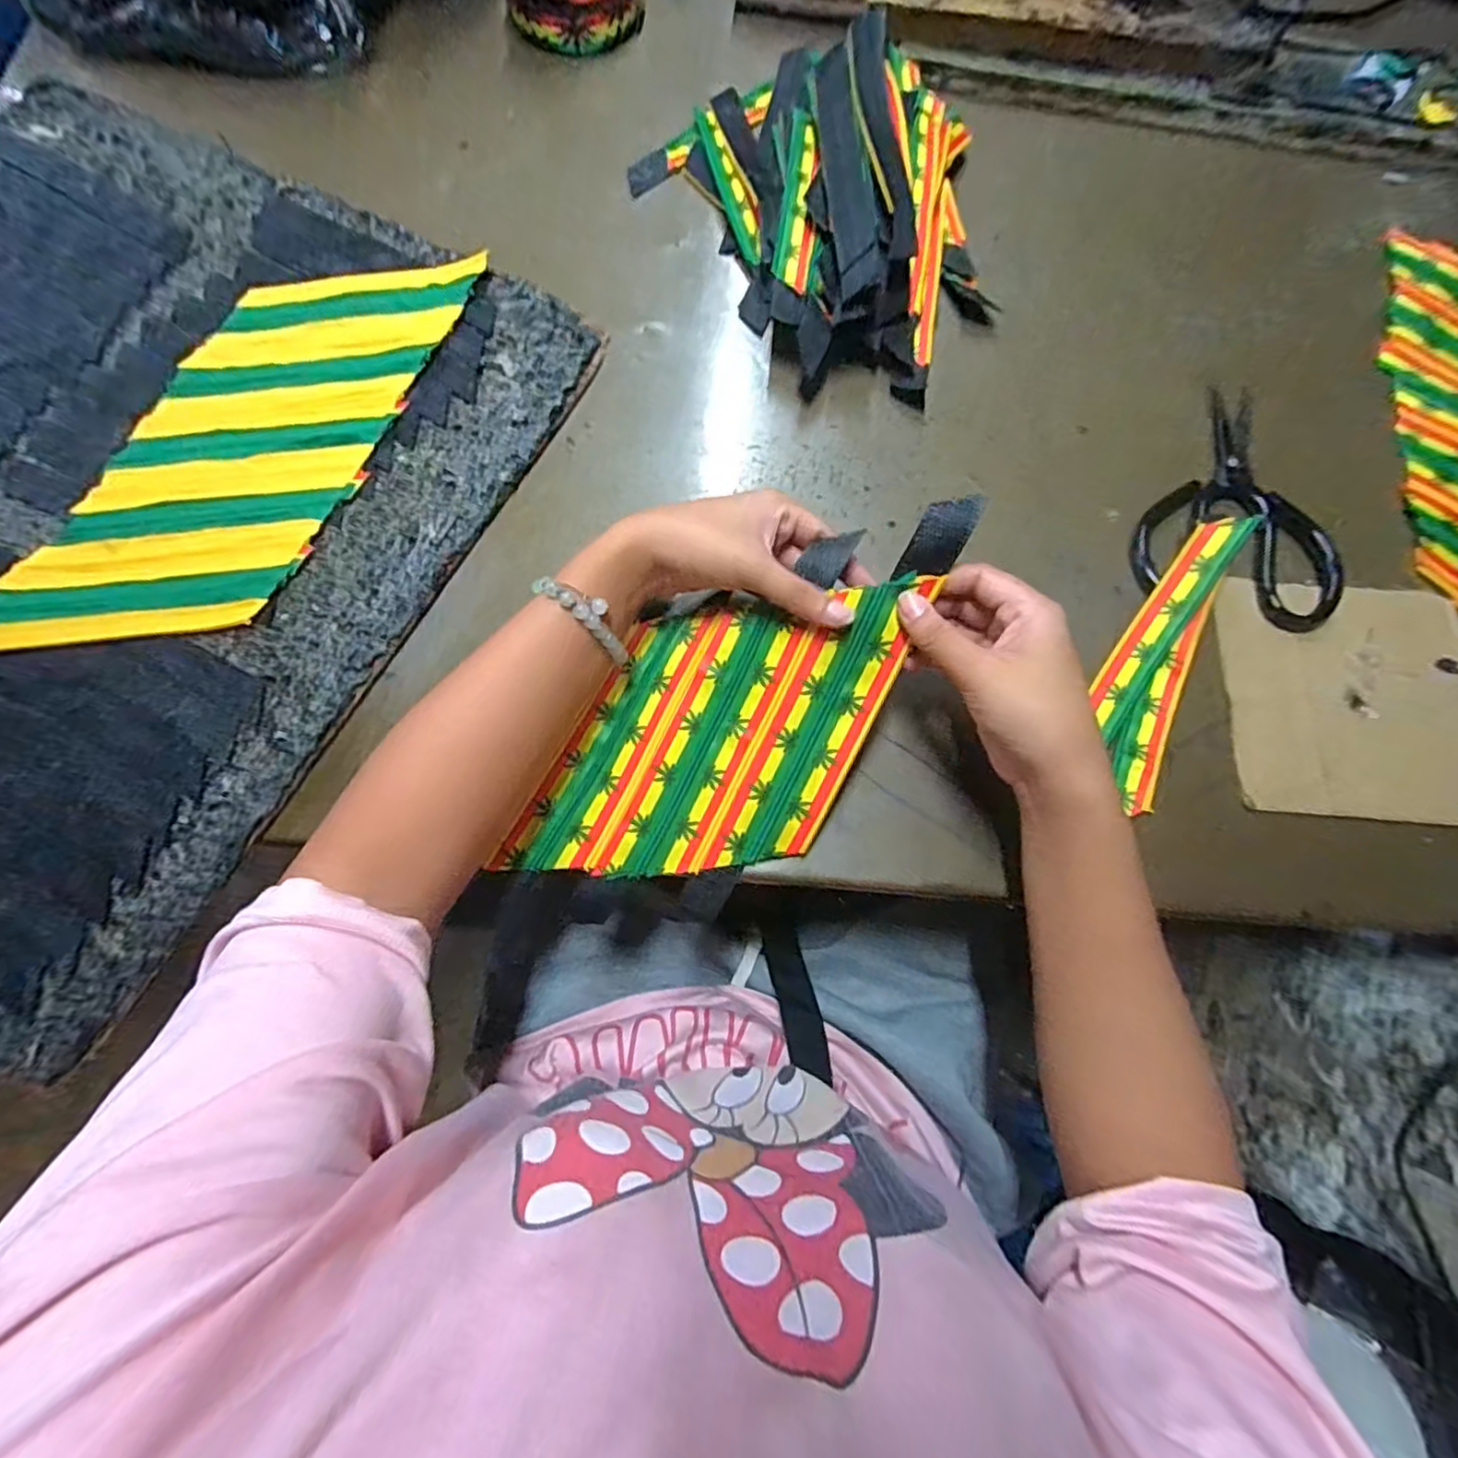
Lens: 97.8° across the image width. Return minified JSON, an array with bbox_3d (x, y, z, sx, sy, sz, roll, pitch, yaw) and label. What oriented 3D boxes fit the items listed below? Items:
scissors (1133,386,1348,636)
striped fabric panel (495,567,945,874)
[{"bbox_3d":[0.340,-0.160,0.428,0.124,0.018,0.176,11,74,1],"label":"scissors"},{"bbox_3d":[-0.008,0.005,0.362,0.151,0.026,0.217,26,93,6],"label":"striped fabric panel"}]

